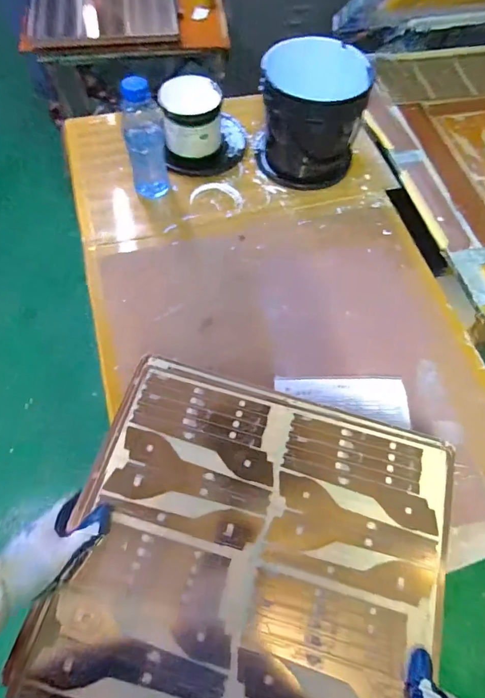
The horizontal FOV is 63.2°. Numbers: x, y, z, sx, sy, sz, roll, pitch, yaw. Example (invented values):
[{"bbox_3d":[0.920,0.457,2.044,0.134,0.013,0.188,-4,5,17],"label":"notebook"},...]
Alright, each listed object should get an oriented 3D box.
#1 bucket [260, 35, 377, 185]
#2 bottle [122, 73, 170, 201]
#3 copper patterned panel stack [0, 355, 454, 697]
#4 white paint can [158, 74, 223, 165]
[{"bbox_3d":[0.140,-0.468,0.794,0.188,0.195,0.188,0,67,-1],"label":"bucket"},{"bbox_3d":[-0.180,-0.378,0.727,0.060,0.203,0.061,5,67,1],"label":"bottle"},{"bbox_3d":[0.016,0.245,0.473,0.443,0.026,0.408,15,67,5],"label":"copper patterned panel stack"},{"bbox_3d":[-0.102,-0.467,0.817,0.122,0.116,0.134,-7,67,-5],"label":"white paint can"}]

